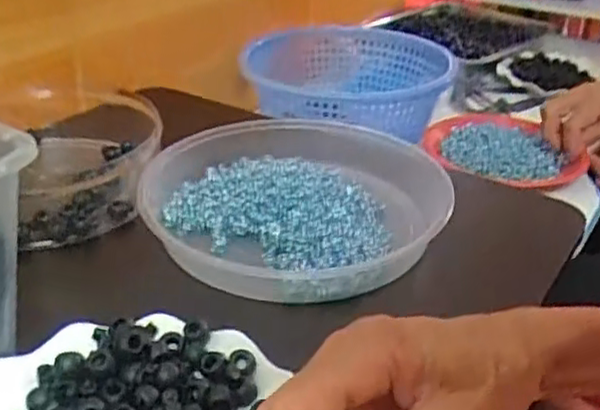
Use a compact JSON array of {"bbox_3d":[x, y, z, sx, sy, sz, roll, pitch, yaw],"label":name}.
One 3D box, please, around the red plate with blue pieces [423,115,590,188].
[{"bbox_3d":[0.227,-0.067,0.792,0.153,0.022,0.156,-12,34,-23],"label":"red plate with blue pieces"}]

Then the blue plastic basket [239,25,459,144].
[{"bbox_3d":[0.057,-0.166,0.877,0.245,0.091,0.279,11,32,14],"label":"blue plastic basket"}]

